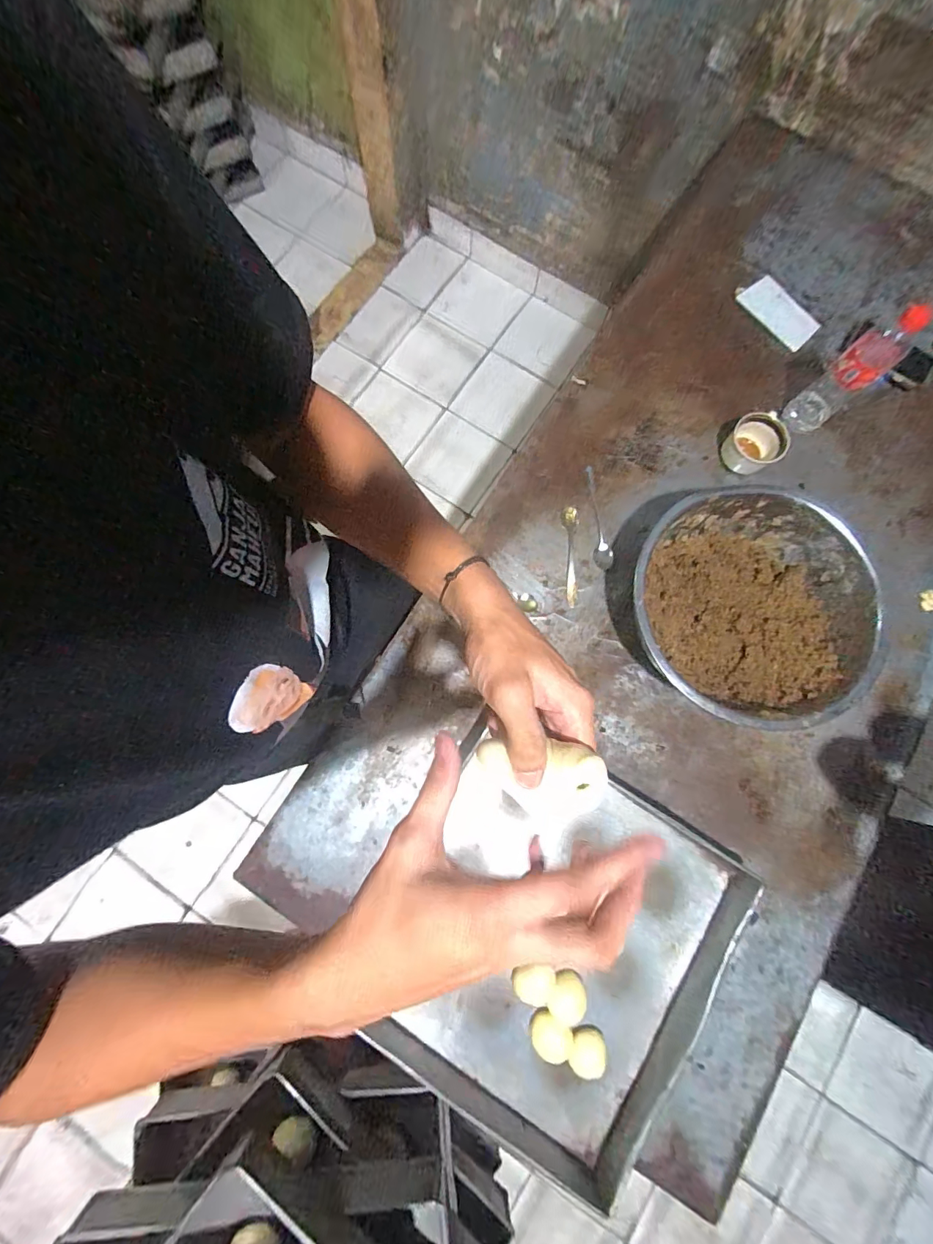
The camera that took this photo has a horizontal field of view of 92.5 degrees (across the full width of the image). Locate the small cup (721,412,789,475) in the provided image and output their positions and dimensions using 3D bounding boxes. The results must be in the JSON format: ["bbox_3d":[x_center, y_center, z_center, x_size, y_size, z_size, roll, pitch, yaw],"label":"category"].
[{"bbox_3d":[0.501,-0.311,0.771,0.086,0.067,0.090,0,79,-1],"label":"small cup"}]

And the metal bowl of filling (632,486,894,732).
[{"bbox_3d":[0.415,-0.017,0.688,0.332,0.125,0.336,0,79,-1],"label":"metal bowl of filling"}]

